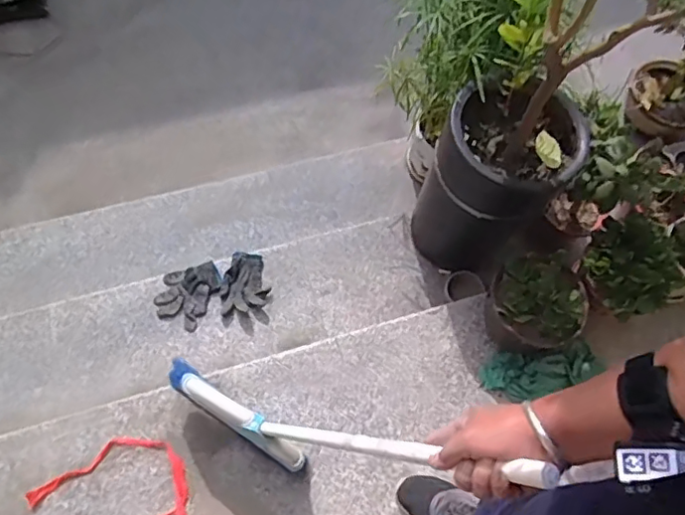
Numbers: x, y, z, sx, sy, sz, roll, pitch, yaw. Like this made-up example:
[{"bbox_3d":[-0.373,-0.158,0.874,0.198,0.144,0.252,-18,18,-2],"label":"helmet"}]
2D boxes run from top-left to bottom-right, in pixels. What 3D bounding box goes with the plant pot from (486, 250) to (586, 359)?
[{"bbox_3d":[0.410,0.111,1.260,0.190,0.198,0.197,2,68,-4],"label":"plant pot"}]

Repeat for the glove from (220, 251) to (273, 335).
[{"bbox_3d":[-0.243,0.089,1.476,0.128,0.031,0.207,7,68,-2],"label":"glove"}]

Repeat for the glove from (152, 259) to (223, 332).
[{"bbox_3d":[-0.391,0.085,1.466,0.135,0.025,0.173,23,68,4],"label":"glove"}]

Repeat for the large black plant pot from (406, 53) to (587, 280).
[{"bbox_3d":[0.327,-0.145,1.354,0.275,0.525,0.276,2,68,-4],"label":"large black plant pot"}]

